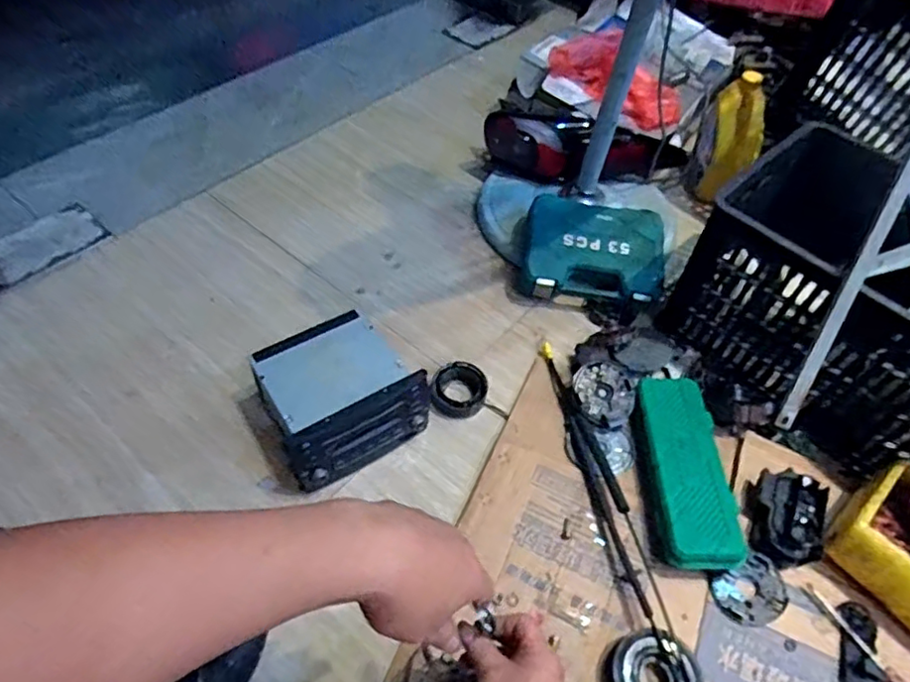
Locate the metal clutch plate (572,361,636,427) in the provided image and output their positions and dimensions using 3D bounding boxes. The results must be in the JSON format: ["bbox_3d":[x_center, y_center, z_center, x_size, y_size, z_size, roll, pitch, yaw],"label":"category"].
[{"bbox_3d":[0.233,0.081,0.939,0.094,0.008,0.101,2,69,-5],"label":"metal clutch plate"}]

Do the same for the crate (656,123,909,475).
[{"bbox_3d":[0.664,-0.077,0.948,0.493,0.279,0.389,40,59,23],"label":"crate"}]

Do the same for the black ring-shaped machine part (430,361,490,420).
[{"bbox_3d":[0.008,0.076,0.950,0.084,0.035,0.083,2,53,-3],"label":"black ring-shaped machine part"}]

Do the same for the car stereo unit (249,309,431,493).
[{"bbox_3d":[-0.169,0.079,0.877,0.209,0.135,0.195,-26,59,-22],"label":"car stereo unit"}]

